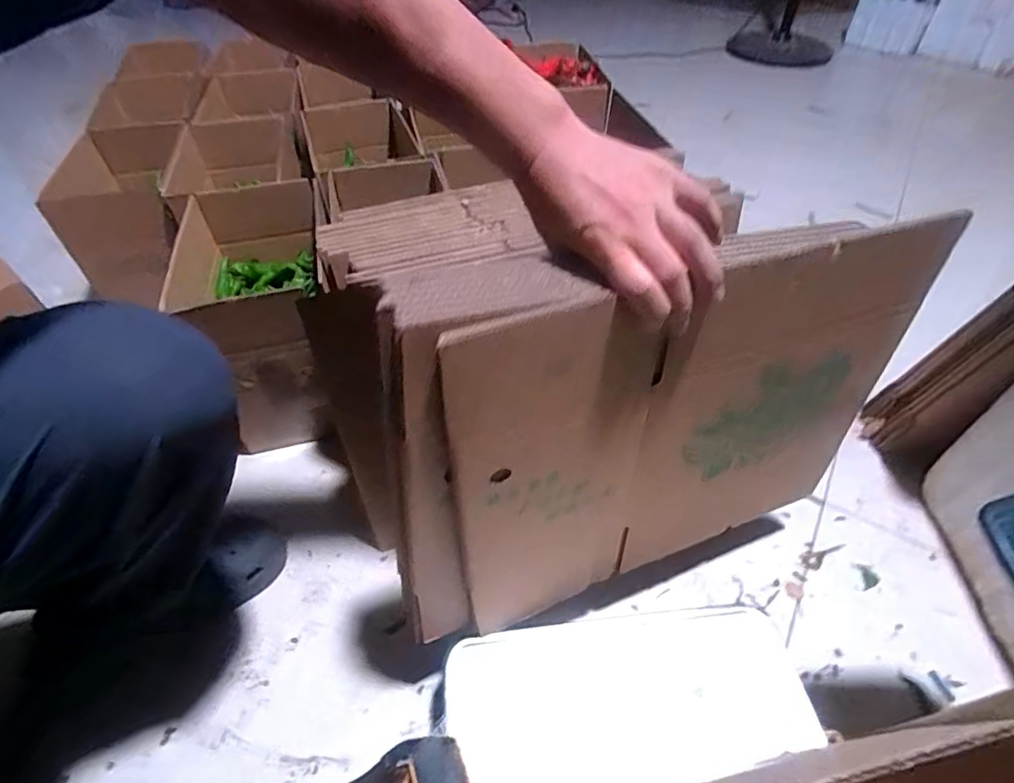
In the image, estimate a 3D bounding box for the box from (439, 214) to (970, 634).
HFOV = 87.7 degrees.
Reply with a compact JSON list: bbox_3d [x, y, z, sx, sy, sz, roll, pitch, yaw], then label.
[{"bbox_3d":[0.164,0.045,0.465,0.427,0.337,0.016,-17,44,-17],"label":"box"}]

